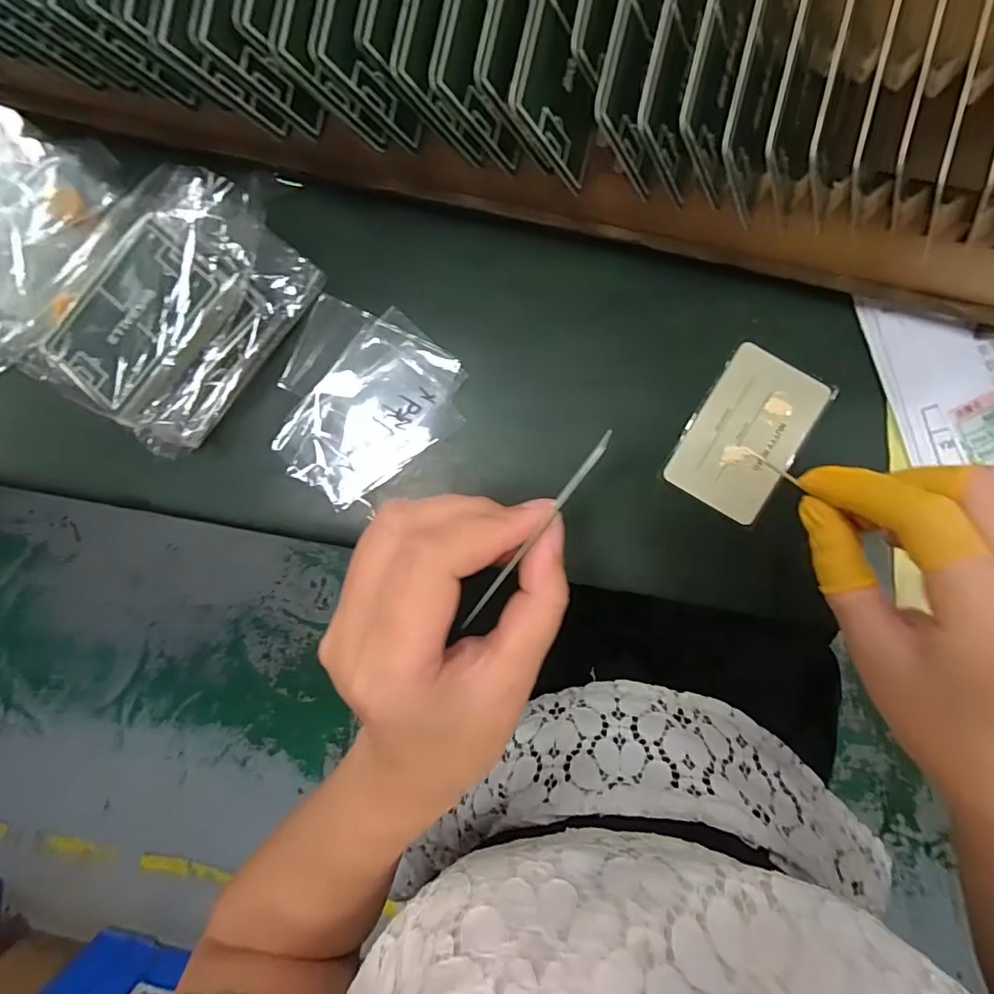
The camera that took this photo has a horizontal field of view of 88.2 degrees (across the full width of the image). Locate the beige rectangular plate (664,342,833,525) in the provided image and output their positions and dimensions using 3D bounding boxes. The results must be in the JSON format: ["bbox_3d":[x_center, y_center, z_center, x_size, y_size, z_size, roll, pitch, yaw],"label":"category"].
[{"bbox_3d":[0.134,-0.034,0.275,0.053,0.004,0.085,31,93,2],"label":"beige rectangular plate"}]

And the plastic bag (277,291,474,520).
[{"bbox_3d":[-0.076,-0.054,0.281,0.094,0.021,0.101,40,93,1],"label":"plastic bag"}]

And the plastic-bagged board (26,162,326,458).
[{"bbox_3d":[-0.162,-0.095,0.266,0.081,0.047,0.128,38,93,1],"label":"plastic-bagged board"}]

